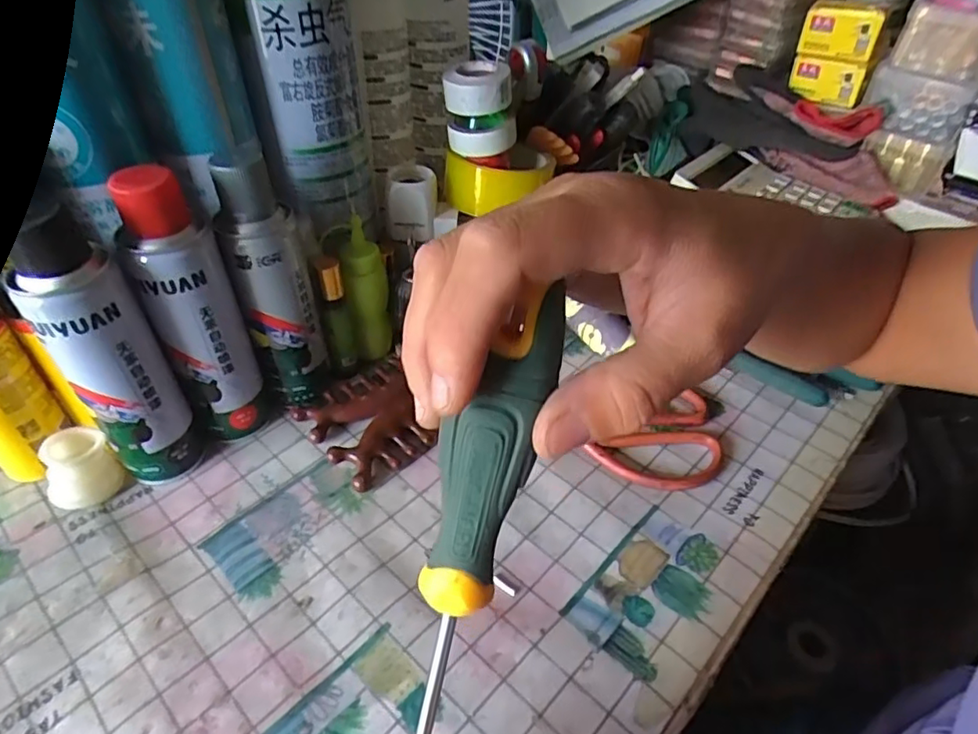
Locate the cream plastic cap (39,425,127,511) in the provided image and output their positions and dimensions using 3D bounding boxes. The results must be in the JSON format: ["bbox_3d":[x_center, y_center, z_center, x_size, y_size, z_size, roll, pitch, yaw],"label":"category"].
[{"bbox_3d":[-0.266,0.064,0.383,0.037,0.037,0.041,24,47,23],"label":"cream plastic cap"}]

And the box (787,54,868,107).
[{"bbox_3d":[0.307,-0.262,0.539,0.057,0.037,0.015,12,41,12],"label":"box"}]

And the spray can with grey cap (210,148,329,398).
[{"bbox_3d":[-0.148,-0.059,0.412,0.047,0.174,0.058,-11,44,-14],"label":"spray can with grey cap"}]

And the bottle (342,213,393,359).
[{"bbox_3d":[-0.094,-0.058,0.459,0.030,0.103,0.032,-11,44,-14],"label":"bottle"}]

